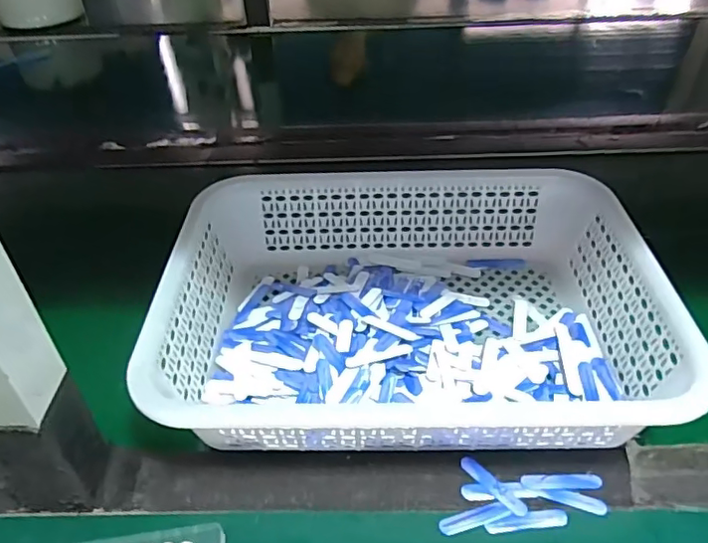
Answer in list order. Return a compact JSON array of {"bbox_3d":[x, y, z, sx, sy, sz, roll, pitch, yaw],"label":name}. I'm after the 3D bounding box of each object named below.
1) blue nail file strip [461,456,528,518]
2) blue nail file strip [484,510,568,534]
[{"bbox_3d":[0.089,0.137,0.368,0.009,0.004,0.051,-29,47,-29],"label":"blue nail file strip"},{"bbox_3d":[0.106,0.153,0.352,0.050,0.004,0.011,-4,40,-4],"label":"blue nail file strip"}]

